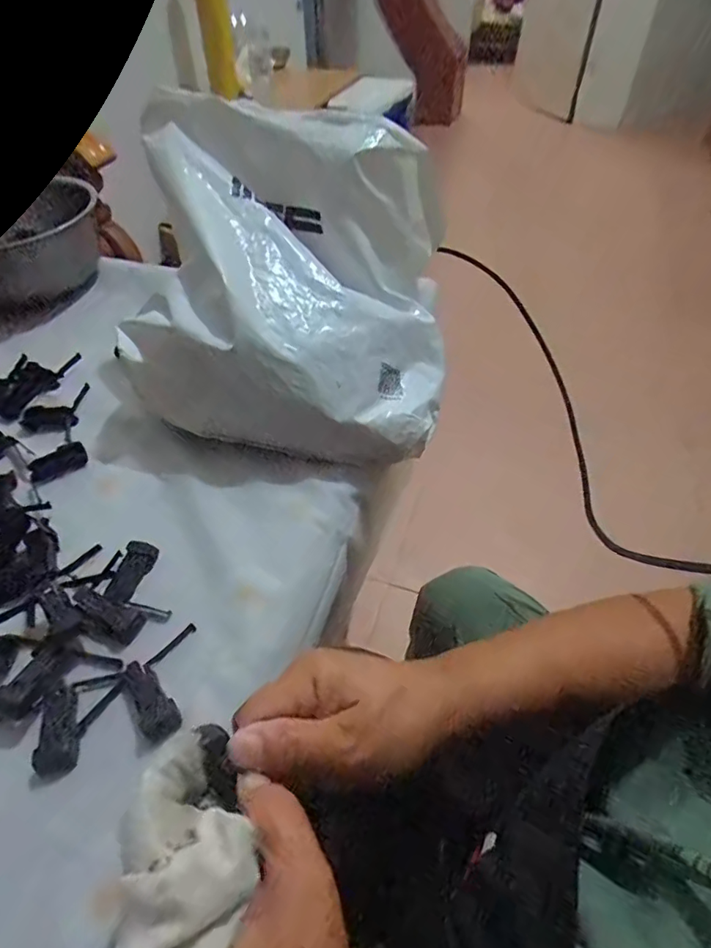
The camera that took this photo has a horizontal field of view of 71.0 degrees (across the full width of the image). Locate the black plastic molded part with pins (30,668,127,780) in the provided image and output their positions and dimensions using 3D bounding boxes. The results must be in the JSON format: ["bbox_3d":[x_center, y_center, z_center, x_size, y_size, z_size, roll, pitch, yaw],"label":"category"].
[{"bbox_3d":[-0.172,0.146,0.301,0.034,0.012,0.060,15,49,14],"label":"black plastic molded part with pins"}]

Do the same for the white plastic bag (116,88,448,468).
[{"bbox_3d":[-0.052,-0.173,0.453,0.274,0.205,0.255,8,48,8],"label":"white plastic bag"}]

